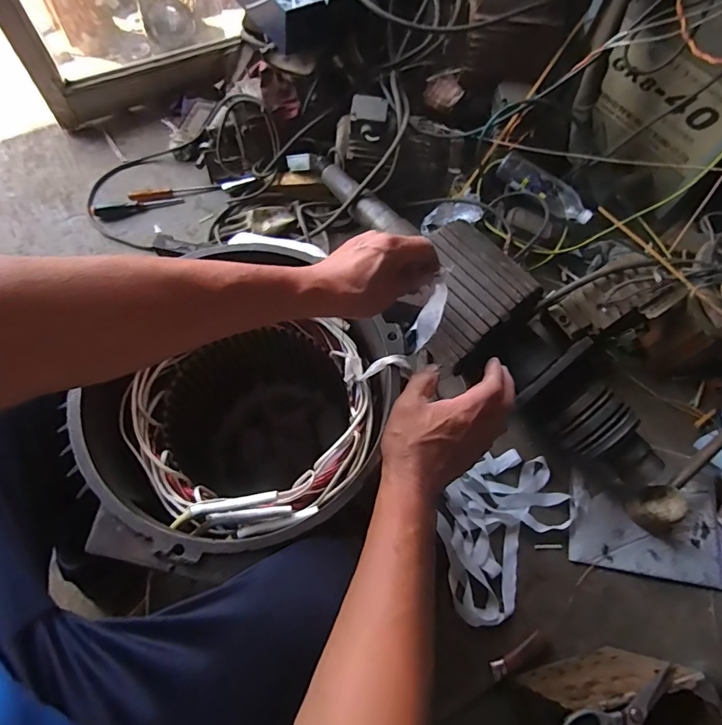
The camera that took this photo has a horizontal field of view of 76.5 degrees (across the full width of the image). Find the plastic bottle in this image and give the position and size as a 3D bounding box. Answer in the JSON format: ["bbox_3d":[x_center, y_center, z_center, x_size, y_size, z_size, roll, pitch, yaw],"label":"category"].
[{"bbox_3d":[0.431,-0.404,1.074,0.243,0.058,0.069,30,67,12],"label":"plastic bottle"}]

